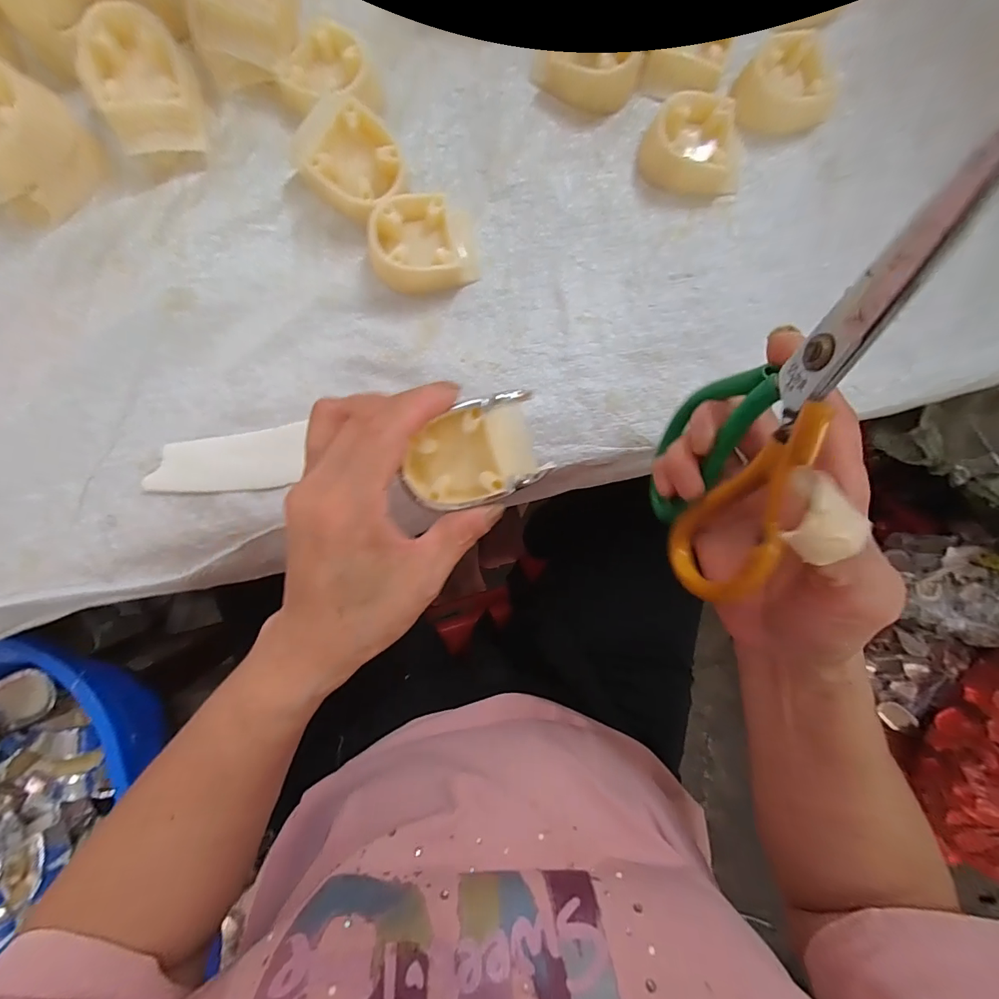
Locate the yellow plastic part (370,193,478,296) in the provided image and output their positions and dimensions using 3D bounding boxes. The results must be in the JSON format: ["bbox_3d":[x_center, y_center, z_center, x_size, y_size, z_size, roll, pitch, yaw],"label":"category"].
[{"bbox_3d":[-0.043,-0.148,0.258,0.061,0.023,0.048,-18,88,-2],"label":"yellow plastic part"}]

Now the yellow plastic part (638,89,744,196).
[{"bbox_3d":[0.117,-0.209,0.265,0.057,0.025,0.051,-24,88,-3],"label":"yellow plastic part"}]

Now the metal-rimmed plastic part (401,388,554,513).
[{"bbox_3d":[-0.012,-0.019,0.208,0.064,0.024,0.042,-24,88,-3],"label":"metal-rimmed plastic part"}]

